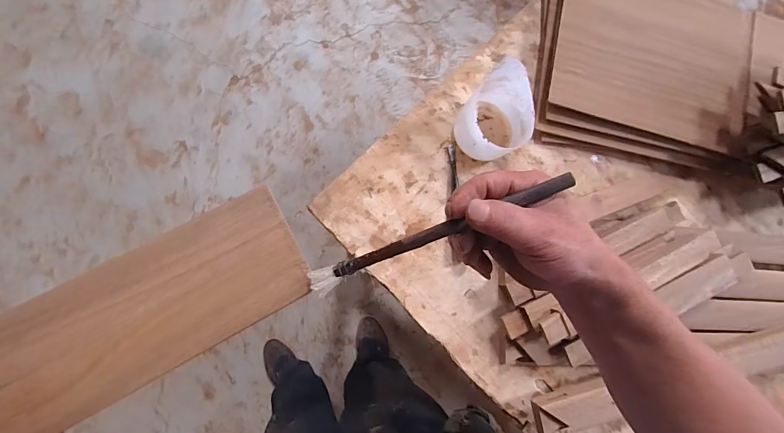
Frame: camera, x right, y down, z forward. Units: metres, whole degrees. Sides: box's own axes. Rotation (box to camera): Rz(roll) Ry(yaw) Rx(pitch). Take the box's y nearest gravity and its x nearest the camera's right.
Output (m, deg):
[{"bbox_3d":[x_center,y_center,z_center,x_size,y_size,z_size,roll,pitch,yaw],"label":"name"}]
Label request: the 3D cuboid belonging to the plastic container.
[{"bbox_3d":[0.146,-0.138,0.514,0.090,0.119,0.097,1,84,-8],"label":"plastic container"}]

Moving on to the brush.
[{"bbox_3d":[0.031,0.013,0.261,0.198,0.005,0.015,-23,89,10],"label":"brush"}]

